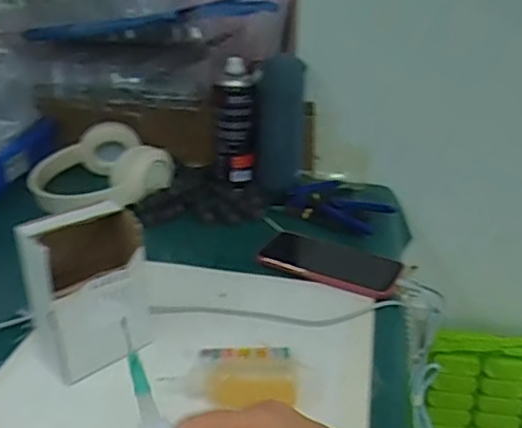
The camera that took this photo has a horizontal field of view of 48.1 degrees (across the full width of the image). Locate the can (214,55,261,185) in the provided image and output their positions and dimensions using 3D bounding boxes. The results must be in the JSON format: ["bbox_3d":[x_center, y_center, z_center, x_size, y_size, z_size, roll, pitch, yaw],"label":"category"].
[{"bbox_3d":[-0.035,-0.126,0.834,0.052,0.178,0.045,-4,27,-11],"label":"can"}]

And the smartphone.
[{"bbox_3d":[0.080,0.055,0.673,0.156,0.008,0.083,15,29,25],"label":"smartphone"}]

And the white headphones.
[{"bbox_3d":[-0.231,-0.065,0.825,0.172,0.065,0.192,-16,31,-32],"label":"white headphones"}]

